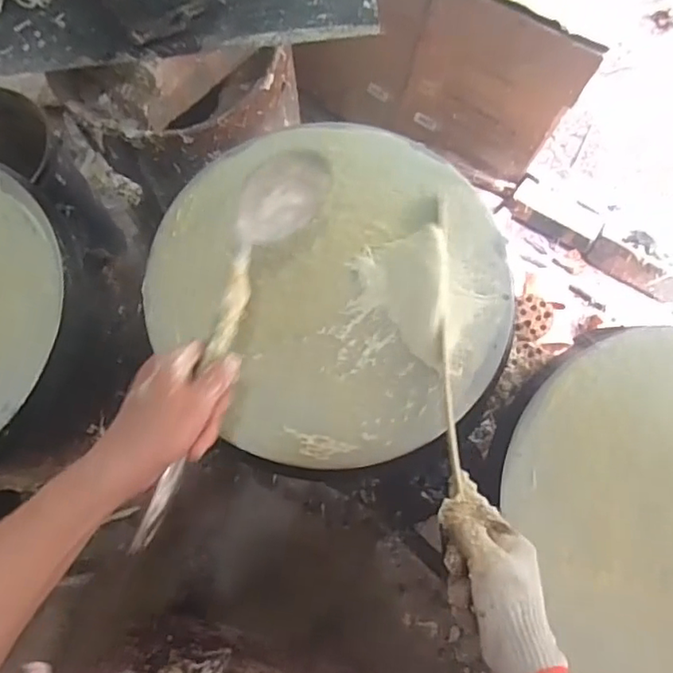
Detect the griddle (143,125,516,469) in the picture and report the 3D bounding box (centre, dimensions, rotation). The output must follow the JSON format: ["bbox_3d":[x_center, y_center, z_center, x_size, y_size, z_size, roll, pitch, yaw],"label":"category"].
[{"bbox_3d":[-0.001,-0.067,0.623,0.355,0.053,0.379,0,77,0],"label":"griddle"}]

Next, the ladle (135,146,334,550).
[{"bbox_3d":[-0.078,-0.004,0.471,0.060,0.063,0.339,15,68,4],"label":"ladle"}]

